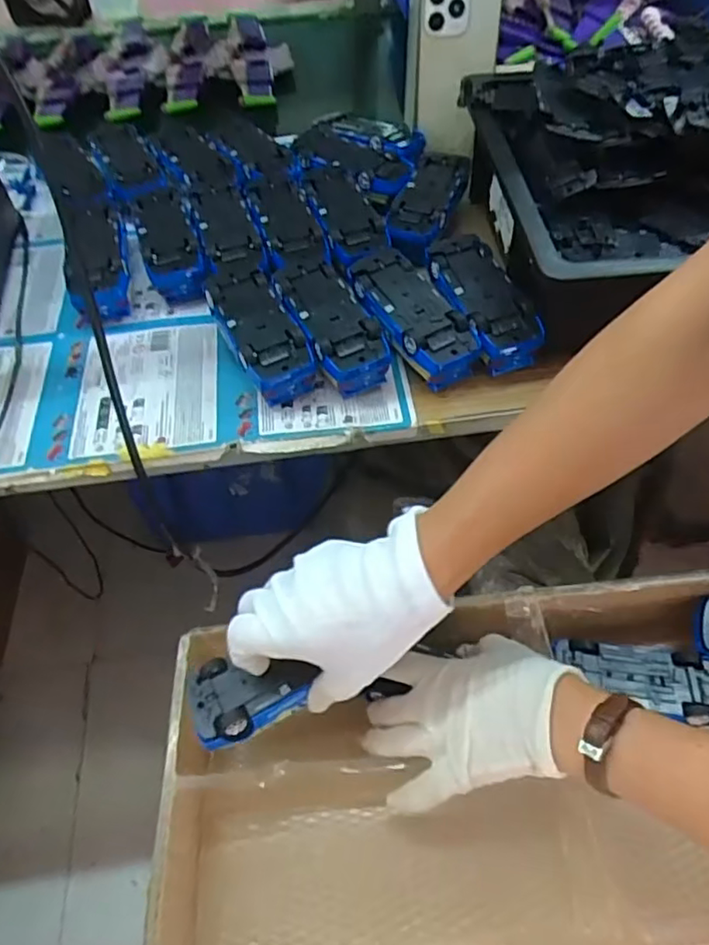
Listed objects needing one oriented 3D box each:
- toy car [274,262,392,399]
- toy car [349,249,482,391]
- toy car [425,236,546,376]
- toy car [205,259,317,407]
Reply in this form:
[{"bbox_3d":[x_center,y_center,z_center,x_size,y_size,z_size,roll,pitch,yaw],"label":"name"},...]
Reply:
[{"bbox_3d":[-0.018,-0.116,0.492,0.054,0.040,0.131,-21,55,-14],"label":"toy car"},{"bbox_3d":[0.046,-0.127,0.493,0.056,0.031,0.130,-25,68,-17],"label":"toy car"},{"bbox_3d":[0.103,-0.139,0.499,0.054,0.037,0.126,-14,53,-8],"label":"toy car"},{"bbox_3d":[-0.078,-0.115,0.493,0.053,0.038,0.137,-21,54,-14],"label":"toy car"}]

